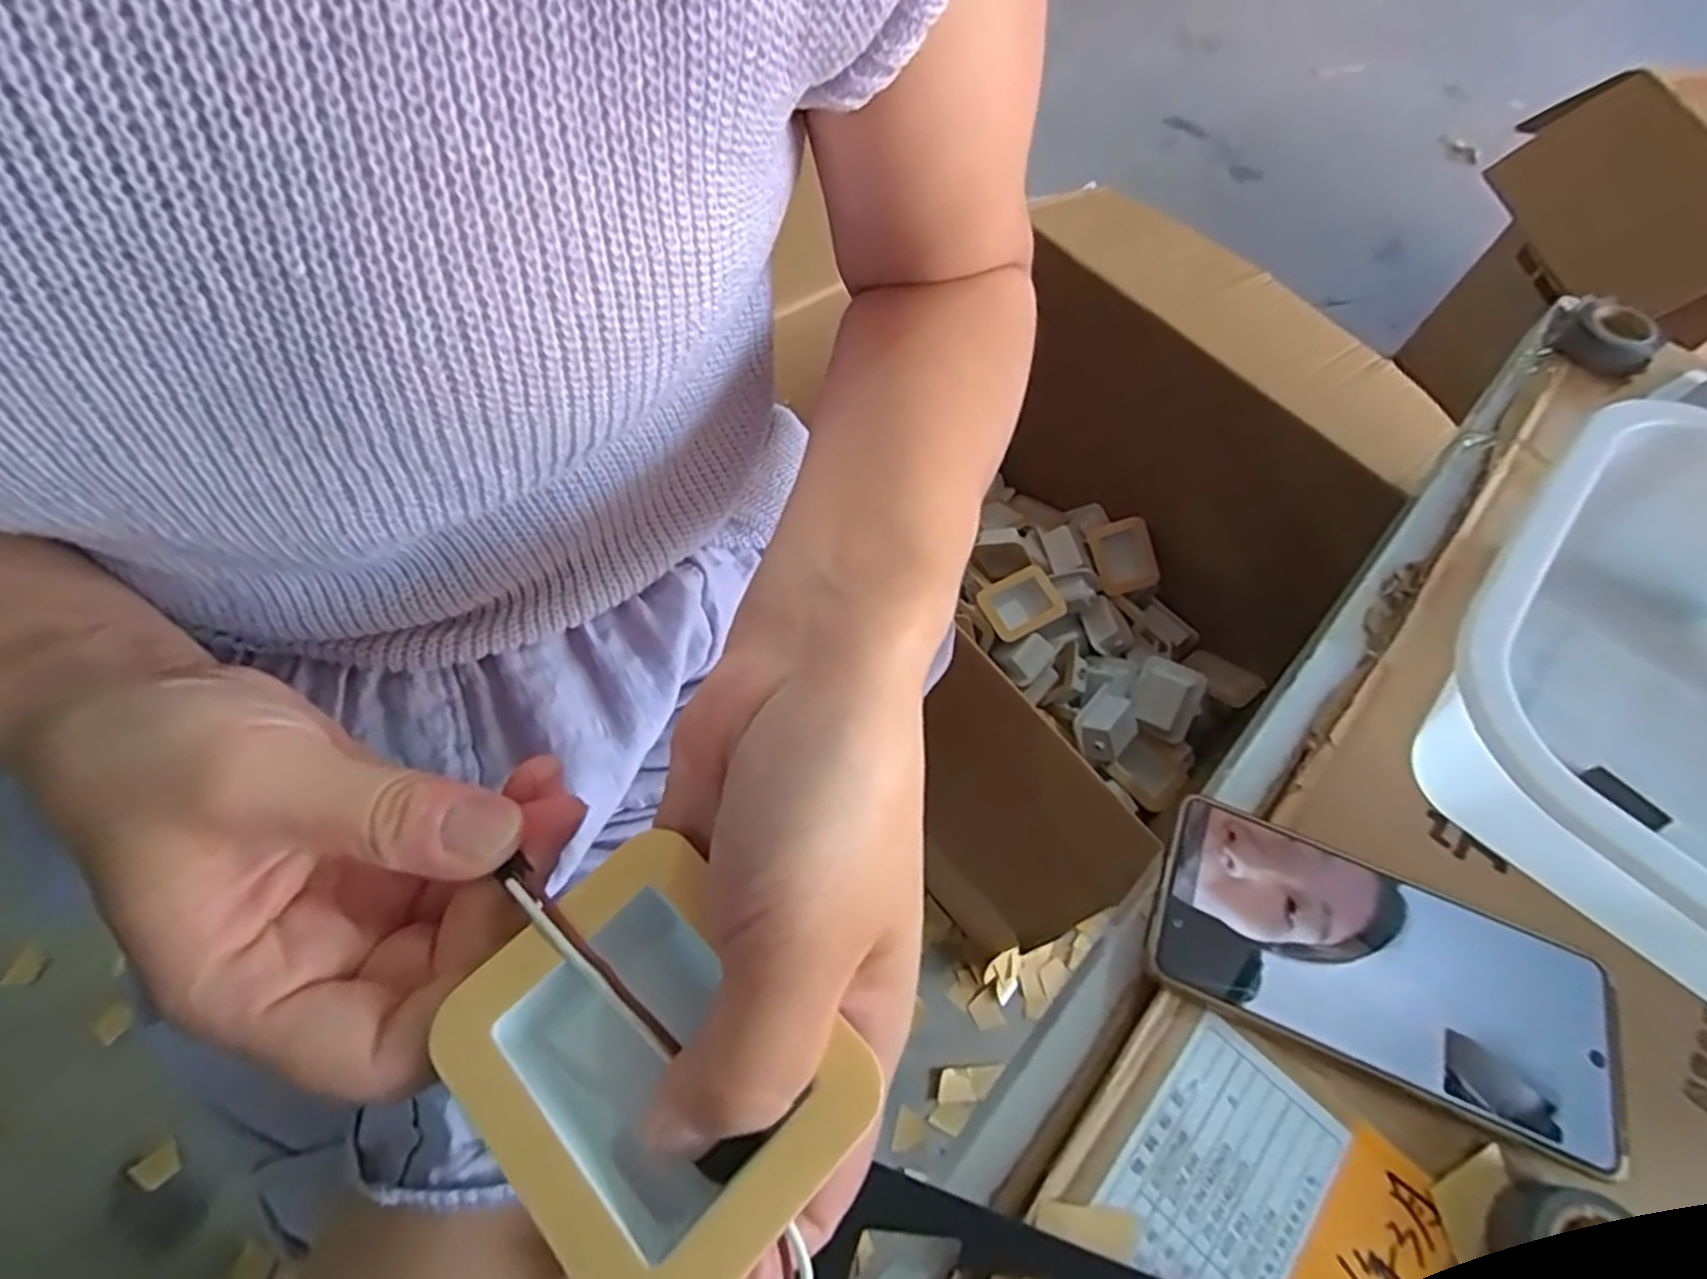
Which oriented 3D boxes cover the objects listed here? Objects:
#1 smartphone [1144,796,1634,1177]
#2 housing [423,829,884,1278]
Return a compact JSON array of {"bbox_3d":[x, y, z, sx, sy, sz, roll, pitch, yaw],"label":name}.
[{"bbox_3d":[0.199,0.124,0.288,0.165,0.013,0.076,23,61,6],"label":"smartphone"},{"bbox_3d":[-0.042,0.095,0.169,0.062,0.033,0.079,-40,67,-22],"label":"housing"}]

